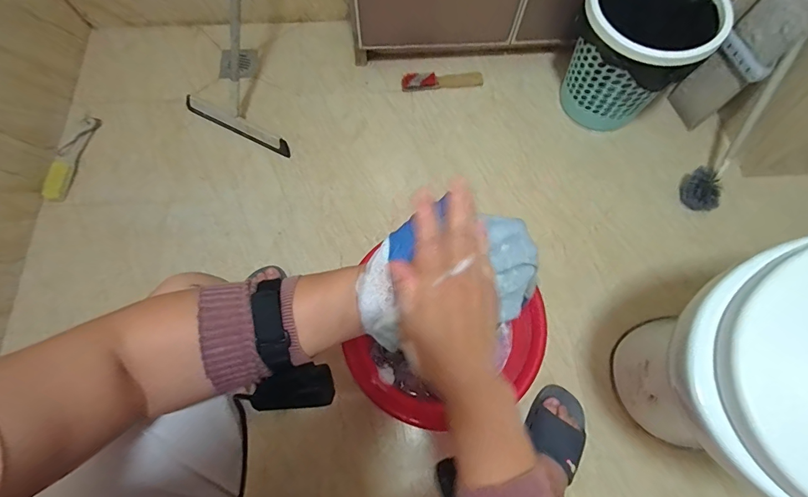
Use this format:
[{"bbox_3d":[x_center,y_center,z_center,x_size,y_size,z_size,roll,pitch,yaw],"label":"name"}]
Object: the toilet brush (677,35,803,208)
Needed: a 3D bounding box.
[{"bbox_3d":[0.728,-0.242,0.854,0.077,0.079,0.352,28,110,10],"label":"toilet brush"}]

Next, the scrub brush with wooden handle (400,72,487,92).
[{"bbox_3d":[0.102,-0.443,1.048,0.211,0.025,0.047,-2,71,0],"label":"scrub brush with wooden handle"}]

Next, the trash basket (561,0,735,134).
[{"bbox_3d":[0.503,-0.436,0.906,0.249,0.283,0.226,36,74,10],"label":"trash basket"}]

